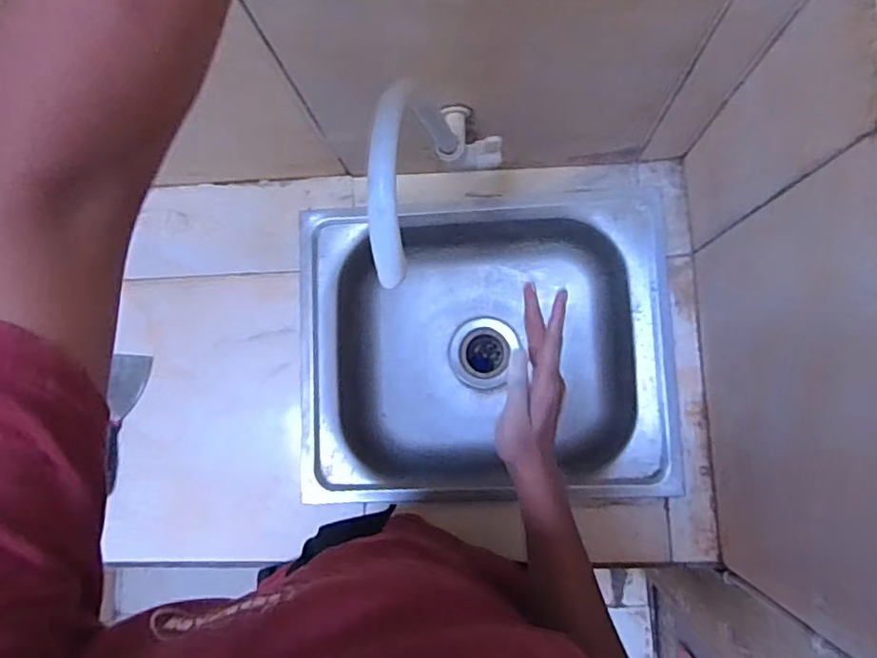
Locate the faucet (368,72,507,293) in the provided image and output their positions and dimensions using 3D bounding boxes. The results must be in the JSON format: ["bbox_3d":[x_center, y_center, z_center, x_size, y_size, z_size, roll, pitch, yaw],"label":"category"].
[{"bbox_3d":[-0.012,-0.145,0.556,0.106,0.301,0.120,13,116,7],"label":"faucet"}]

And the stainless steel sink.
[{"bbox_3d":[0.067,0.032,0.872,0.495,0.151,0.398,-3,83,5],"label":"stainless steel sink"}]

